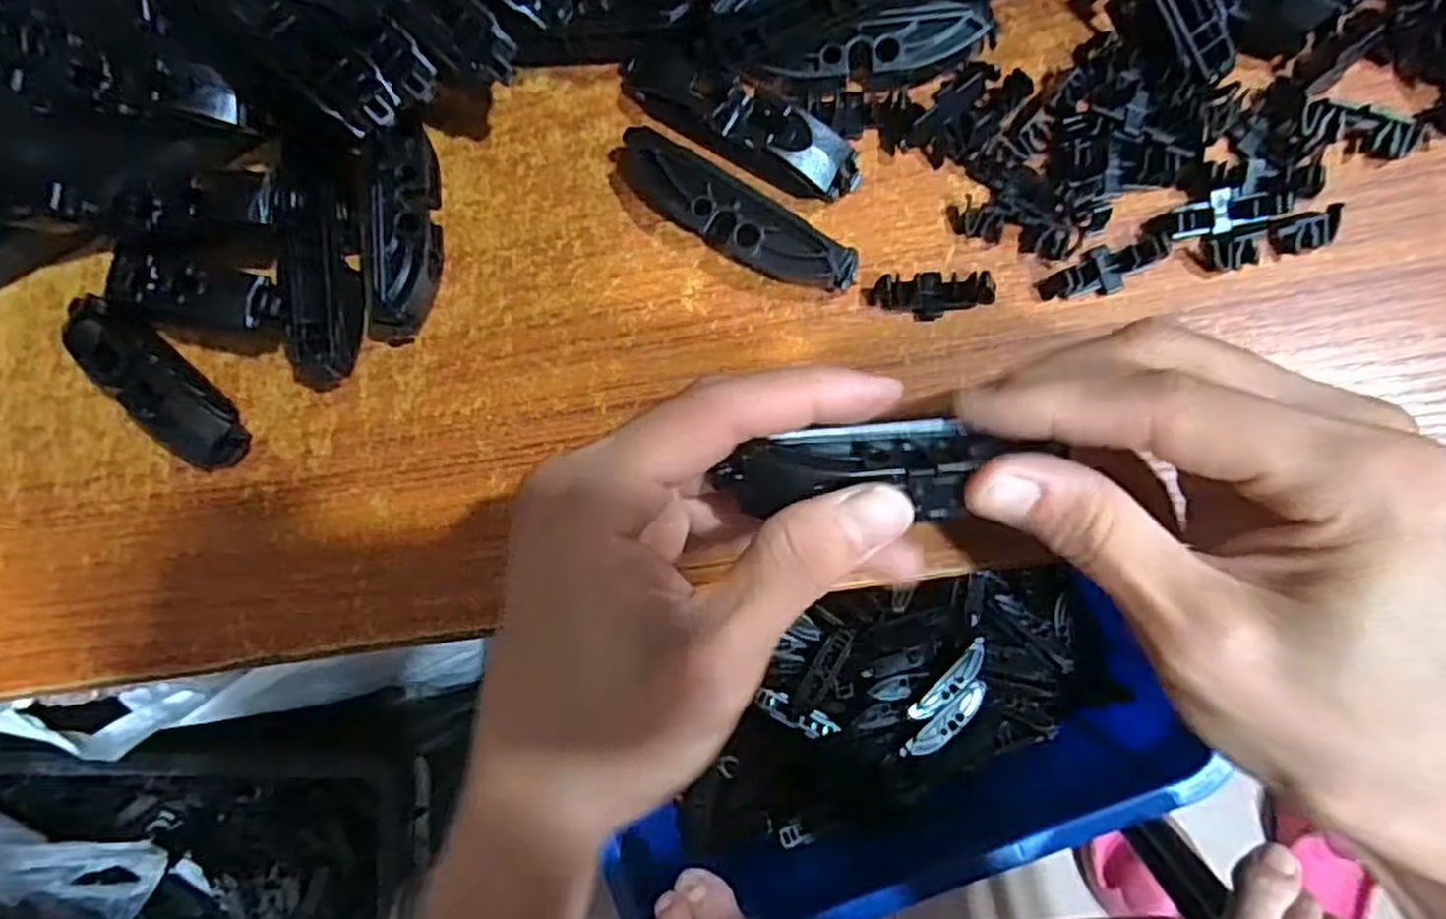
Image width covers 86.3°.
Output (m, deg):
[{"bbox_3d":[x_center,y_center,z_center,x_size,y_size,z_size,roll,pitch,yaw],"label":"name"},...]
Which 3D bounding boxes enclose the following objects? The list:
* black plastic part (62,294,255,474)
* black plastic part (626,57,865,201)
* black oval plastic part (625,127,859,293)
[{"bbox_3d":[-0.182,-0.026,0.248,0.072,0.021,0.019,40,90,8],"label":"black plastic part"},{"bbox_3d":[0.002,-0.102,0.233,0.082,0.019,0.017,31,88,8],"label":"black plastic part"},{"bbox_3d":[0.002,-0.071,0.232,0.080,0.017,0.018,33,89,8],"label":"black oval plastic part"}]

